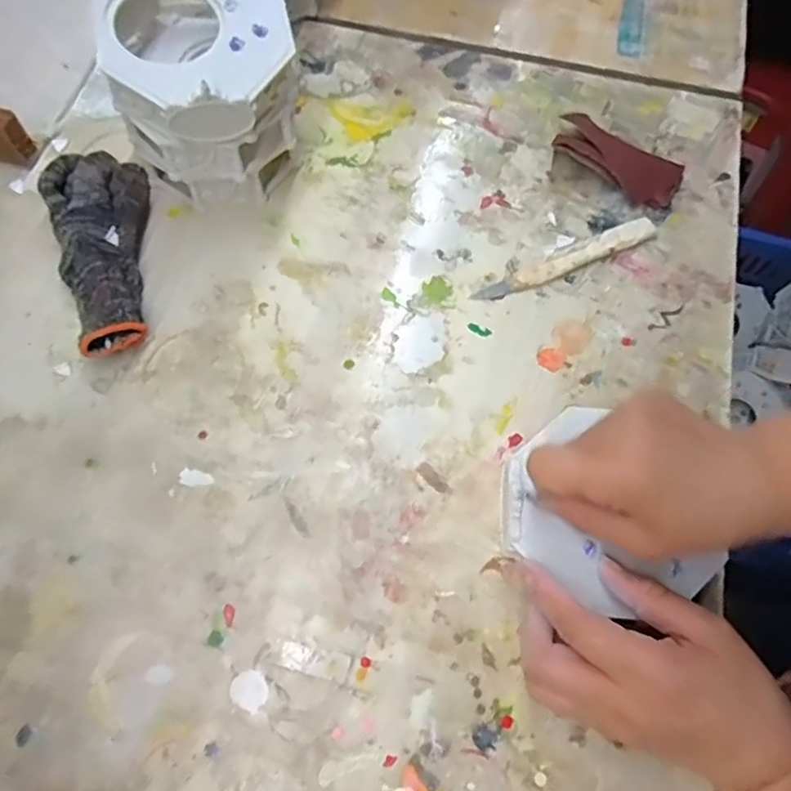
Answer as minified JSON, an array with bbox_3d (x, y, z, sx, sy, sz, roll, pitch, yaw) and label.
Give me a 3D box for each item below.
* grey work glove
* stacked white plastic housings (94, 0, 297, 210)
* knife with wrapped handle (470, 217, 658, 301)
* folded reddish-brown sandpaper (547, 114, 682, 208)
[{"bbox_3d":[-0.205,-0.102,0.426,0.058,0.032,0.168,-9,67,-5],"label":"grey work glove"},{"bbox_3d":[-0.126,-0.208,0.426,0.111,0.123,0.127,-15,68,-7],"label":"stacked white plastic housings"},{"bbox_3d":[0.125,-0.098,0.446,0.146,0.011,0.017,-24,69,-11],"label":"knife with wrapped handle"},{"bbox_3d":[0.173,-0.186,0.474,0.097,0.025,0.060,26,69,10],"label":"folded reddish-brown sandpaper"}]

